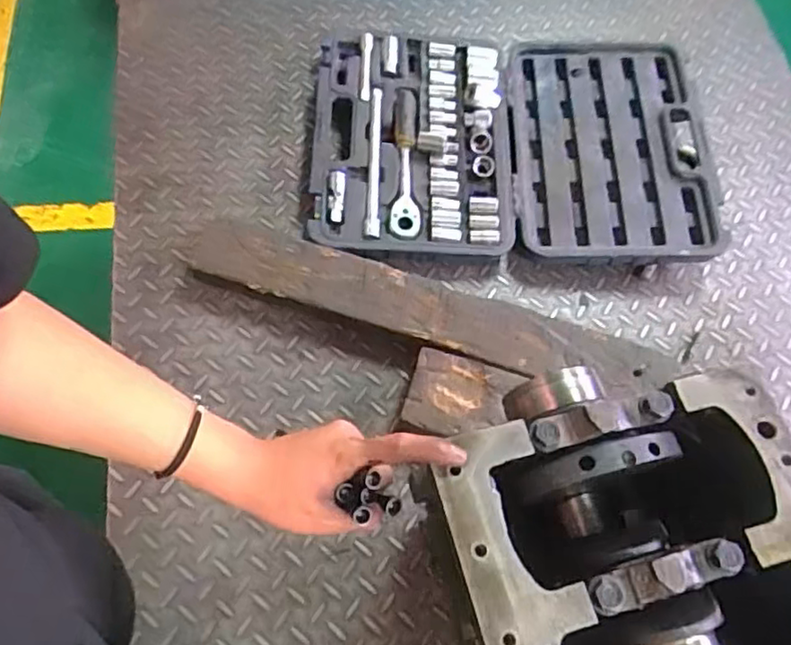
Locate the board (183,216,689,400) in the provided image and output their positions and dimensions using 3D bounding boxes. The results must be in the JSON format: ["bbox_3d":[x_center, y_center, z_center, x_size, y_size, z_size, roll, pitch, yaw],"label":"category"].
[{"bbox_3d":[0.035,-0.013,0.830,0.619,0.044,0.096,18,65,5],"label":"board"}]

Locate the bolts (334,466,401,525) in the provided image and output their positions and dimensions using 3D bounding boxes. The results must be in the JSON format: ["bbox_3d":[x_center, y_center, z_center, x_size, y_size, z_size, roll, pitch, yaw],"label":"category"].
[{"bbox_3d":[-0.018,0.124,0.451,0.031,0.025,0.037,-37,72,-19],"label":"bolts"}]

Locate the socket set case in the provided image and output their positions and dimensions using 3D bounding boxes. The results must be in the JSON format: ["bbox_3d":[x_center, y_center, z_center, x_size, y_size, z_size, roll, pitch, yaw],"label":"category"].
[{"bbox_3d":[0.163,-0.266,0.957,0.571,0.049,0.396,2,65,-2],"label":"socket set case"}]

